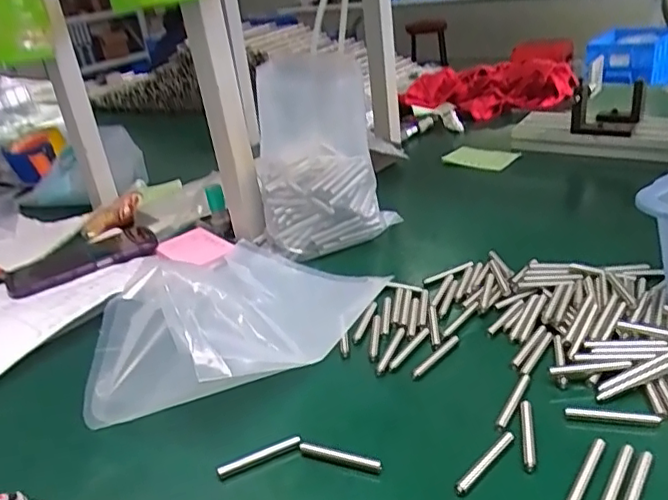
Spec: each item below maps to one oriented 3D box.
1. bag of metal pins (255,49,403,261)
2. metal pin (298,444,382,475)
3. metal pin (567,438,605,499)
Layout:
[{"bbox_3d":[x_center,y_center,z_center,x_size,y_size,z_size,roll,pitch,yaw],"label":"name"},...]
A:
[{"bbox_3d":[-0.012,-0.099,0.657,0.143,0.195,0.098,-9,27,0],"label":"bag of metal pins"},{"bbox_3d":[0.003,0.137,0.398,0.059,0.010,0.009,6,31,27],"label":"metal pin"},{"bbox_3d":[0.153,0.135,0.365,0.006,0.004,0.060,13,33,35],"label":"metal pin"}]

